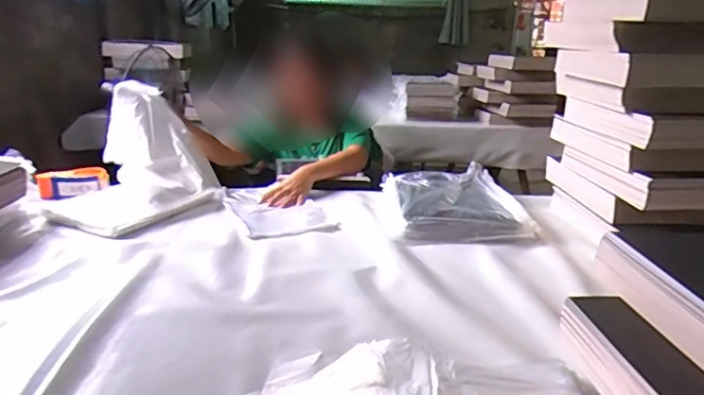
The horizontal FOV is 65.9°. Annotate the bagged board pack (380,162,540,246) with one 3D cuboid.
[{"bbox_3d":[0.238,0.012,1.331,0.309,0.075,0.371,0,18,-4],"label":"bagged board pack"}]

